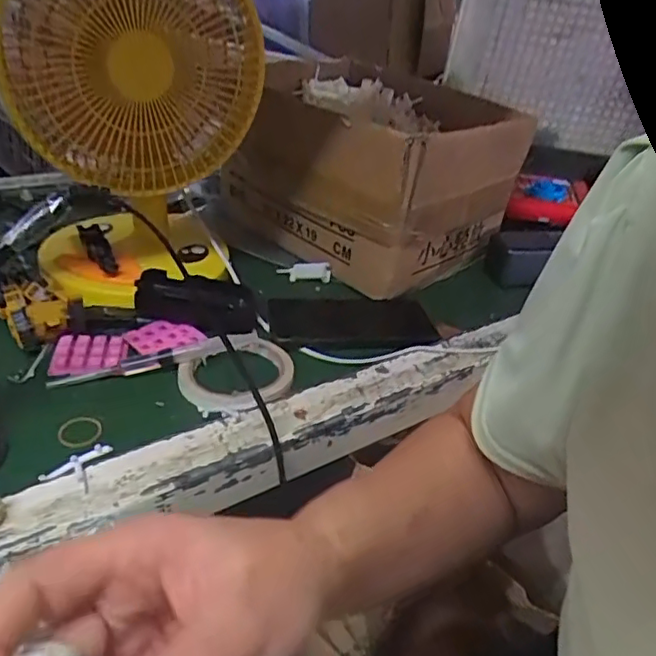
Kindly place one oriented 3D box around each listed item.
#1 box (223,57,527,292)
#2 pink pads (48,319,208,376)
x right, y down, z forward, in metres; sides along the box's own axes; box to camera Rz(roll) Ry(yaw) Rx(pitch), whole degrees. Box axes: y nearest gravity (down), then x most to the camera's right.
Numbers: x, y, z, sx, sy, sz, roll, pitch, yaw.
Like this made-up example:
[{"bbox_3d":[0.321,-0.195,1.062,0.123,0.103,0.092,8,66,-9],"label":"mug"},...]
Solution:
[{"bbox_3d":[0.047,-0.196,0.743,0.286,0.172,0.294,-20,43,-36],"label":"box"},{"bbox_3d":[-0.176,0.013,0.536,0.128,0.010,0.047,-11,38,-26],"label":"pink pads"}]

